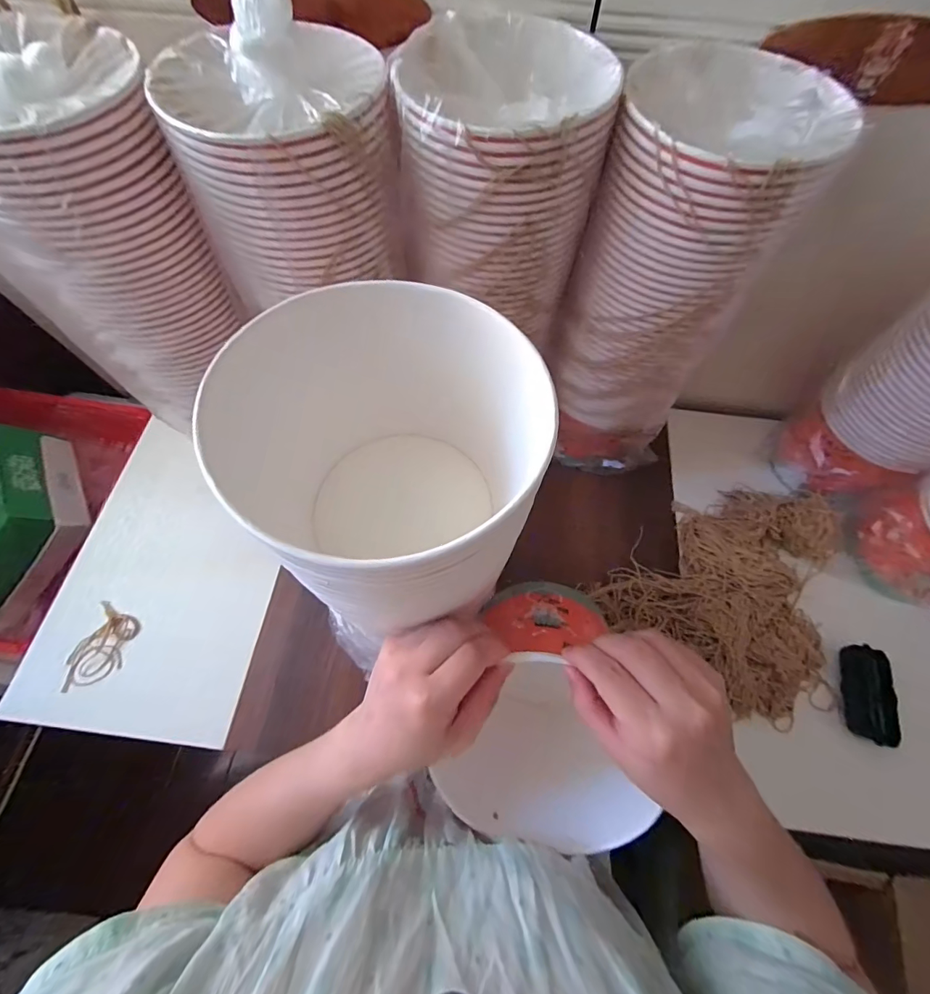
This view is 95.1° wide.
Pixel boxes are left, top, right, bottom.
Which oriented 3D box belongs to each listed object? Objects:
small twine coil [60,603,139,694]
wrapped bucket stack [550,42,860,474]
[{"bbox_3d":[-0.463,0.192,0.537,0.063,0.006,0.100,16,68,6],"label":"small twine coil"},{"bbox_3d":[0.189,-0.202,0.475,0.159,0.391,0.172,13,68,5],"label":"wrapped bucket stack"}]

